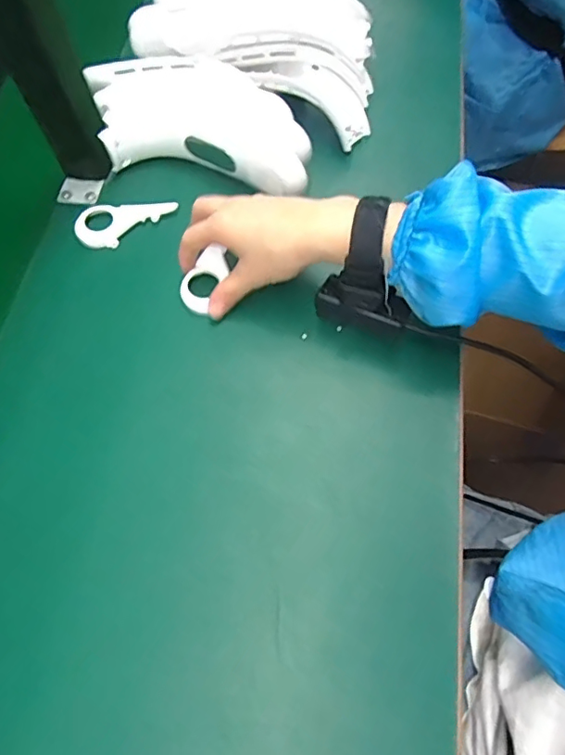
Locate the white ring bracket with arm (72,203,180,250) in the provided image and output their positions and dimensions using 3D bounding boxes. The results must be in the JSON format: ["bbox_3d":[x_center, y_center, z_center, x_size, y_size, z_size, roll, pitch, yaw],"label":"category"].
[{"bbox_3d":[-0.146,-0.144,0.491,0.093,0.009,0.044,-6,62,0],"label":"white ring bracket with arm"}]

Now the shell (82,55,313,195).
[{"bbox_3d":[-0.080,-0.243,0.510,0.241,0.047,0.123,16,67,11],"label":"shell"}]

